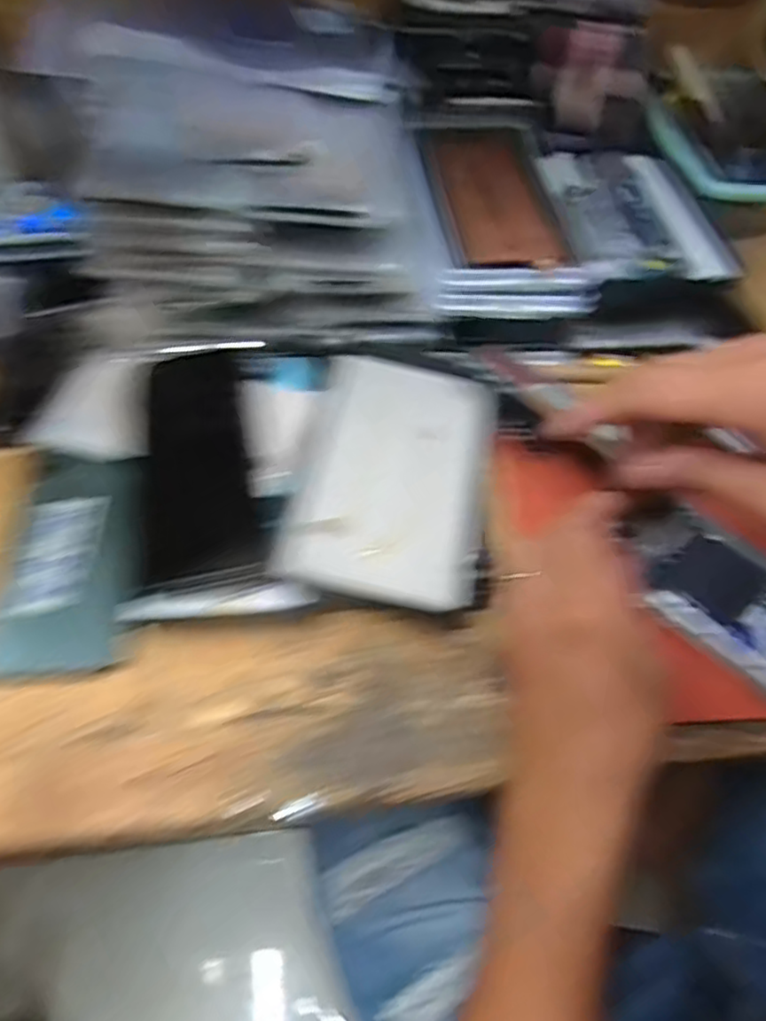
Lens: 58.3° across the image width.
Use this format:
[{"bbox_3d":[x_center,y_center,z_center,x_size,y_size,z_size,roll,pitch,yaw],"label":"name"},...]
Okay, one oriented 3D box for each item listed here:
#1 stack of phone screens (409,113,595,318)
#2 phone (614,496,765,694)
[{"bbox_3d":[0.083,-0.223,0.496,0.104,0.028,0.184,-2,65,-6],"label":"stack of phone screens"},{"bbox_3d":[0.200,0.052,0.390,0.139,0.016,0.073,39,62,21],"label":"phone"}]

